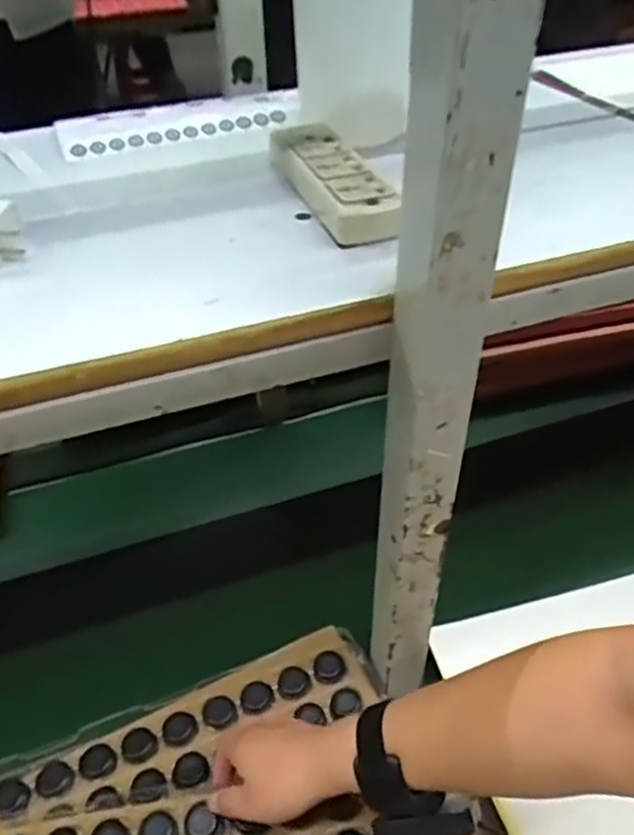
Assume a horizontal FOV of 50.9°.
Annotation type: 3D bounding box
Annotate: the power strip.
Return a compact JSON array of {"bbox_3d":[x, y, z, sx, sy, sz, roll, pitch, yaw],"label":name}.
[{"bbox_3d":[0.012,-0.172,0.481,0.044,0.032,0.183,-15,43,-13],"label":"power strip"}]

